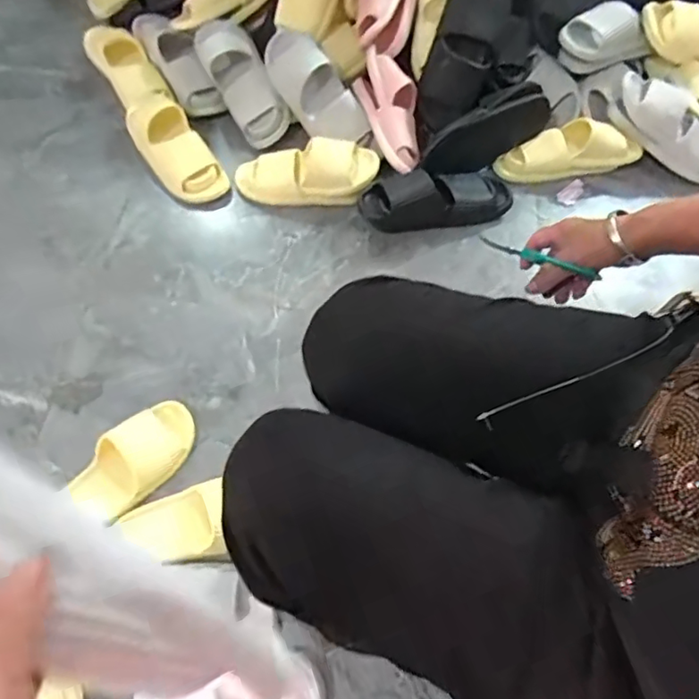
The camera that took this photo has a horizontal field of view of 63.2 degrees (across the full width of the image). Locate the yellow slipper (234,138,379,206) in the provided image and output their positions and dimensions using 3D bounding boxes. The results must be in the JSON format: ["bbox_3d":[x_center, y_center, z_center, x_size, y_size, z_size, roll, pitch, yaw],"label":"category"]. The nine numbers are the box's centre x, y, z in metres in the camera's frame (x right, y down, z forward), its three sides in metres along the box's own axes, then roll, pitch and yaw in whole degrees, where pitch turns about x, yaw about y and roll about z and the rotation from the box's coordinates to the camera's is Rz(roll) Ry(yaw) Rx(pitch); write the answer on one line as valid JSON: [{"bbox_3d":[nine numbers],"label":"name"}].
[{"bbox_3d":[-0.084,-0.343,1.105,0.275,0.073,0.105,0,62,-2],"label":"yellow slipper"}]

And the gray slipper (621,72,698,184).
[{"bbox_3d":[0.650,-0.443,1.145,0.271,0.070,0.086,46,69,-3],"label":"gray slipper"}]

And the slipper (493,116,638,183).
[{"bbox_3d":[0.442,-0.412,1.157,0.280,0.074,0.101,-11,61,-8],"label":"slipper"}]

